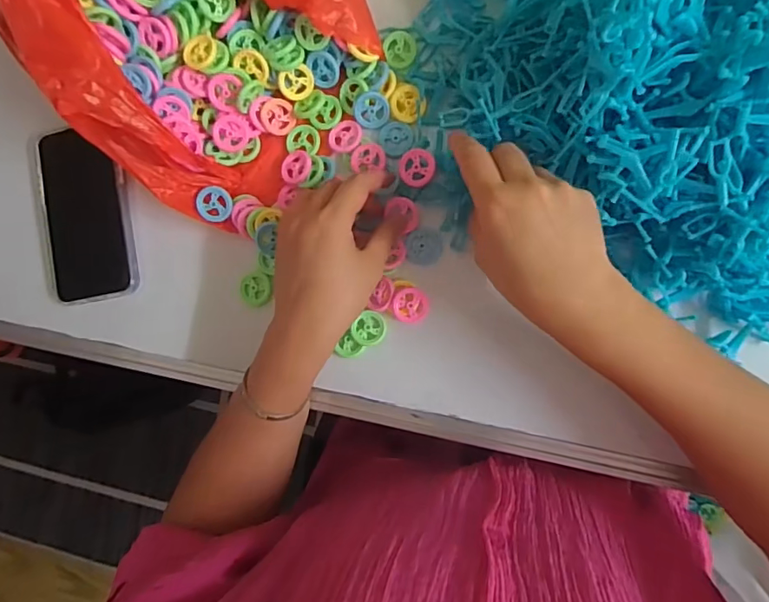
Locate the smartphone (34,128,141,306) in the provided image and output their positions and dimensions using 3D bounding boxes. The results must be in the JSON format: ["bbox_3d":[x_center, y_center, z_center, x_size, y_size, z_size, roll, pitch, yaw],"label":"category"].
[{"bbox_3d":[-0.275,-0.077,0.458,0.088,0.017,0.154,-9,85,9],"label":"smartphone"}]

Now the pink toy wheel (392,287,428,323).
[{"bbox_3d":[0.021,0.003,0.406,0.027,0.005,0.028,5,87,10],"label":"pink toy wheel"}]

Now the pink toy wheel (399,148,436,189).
[{"bbox_3d":[0.027,-0.107,0.408,0.029,0.008,0.030,-1,86,9],"label":"pink toy wheel"}]

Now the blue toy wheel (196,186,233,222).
[{"bbox_3d":[-0.143,-0.081,0.422,0.028,0.006,0.030,-3,108,-9],"label":"blue toy wheel"}]

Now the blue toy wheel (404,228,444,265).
[{"bbox_3d":[0.032,-0.045,0.411,0.029,0.006,0.029,-1,86,9],"label":"blue toy wheel"}]

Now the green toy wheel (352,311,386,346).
[{"bbox_3d":[-0.012,0.023,0.410,0.028,0.004,0.026,-1,86,9],"label":"green toy wheel"}]

